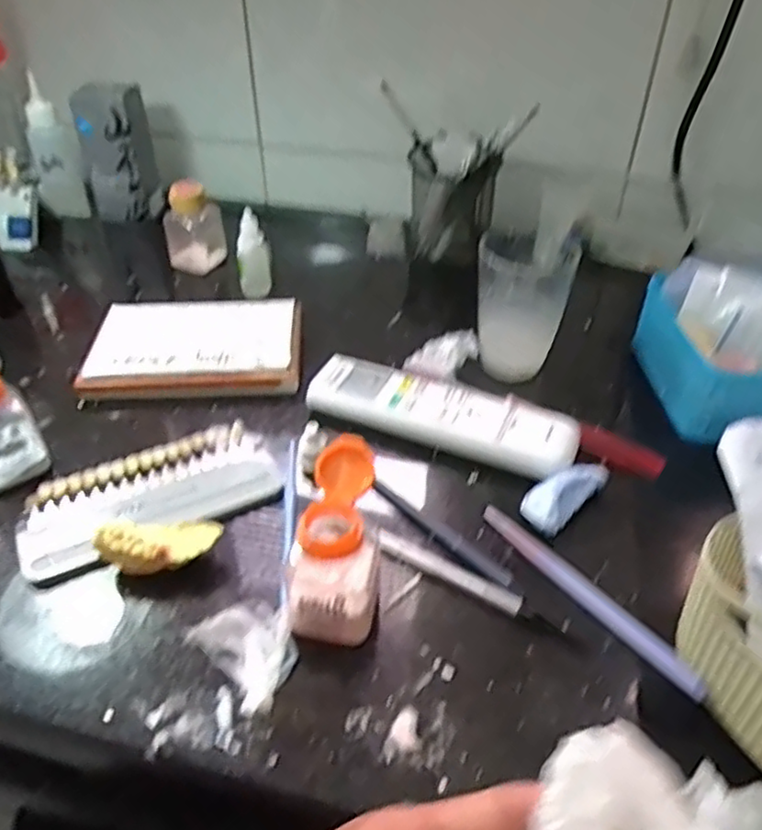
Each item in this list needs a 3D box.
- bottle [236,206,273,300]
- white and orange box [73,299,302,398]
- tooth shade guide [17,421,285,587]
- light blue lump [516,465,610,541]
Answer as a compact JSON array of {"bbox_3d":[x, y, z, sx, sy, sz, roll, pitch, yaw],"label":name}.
[{"bbox_3d":[-0.109,-0.136,0.571,0.029,0.070,0.030,-6,42,-7],"label":"bottle"},{"bbox_3d":[-0.138,-0.054,0.508,0.155,0.029,0.099,-1,41,-1],"label":"white and orange box"},{"bbox_3d":[-0.138,0.049,0.402,0.145,0.016,0.069,-20,45,-21],"label":"tooth shade guide"},{"bbox_3d":[0.108,0.046,0.393,0.067,0.021,0.024,-30,49,-29],"label":"light blue lump"}]

